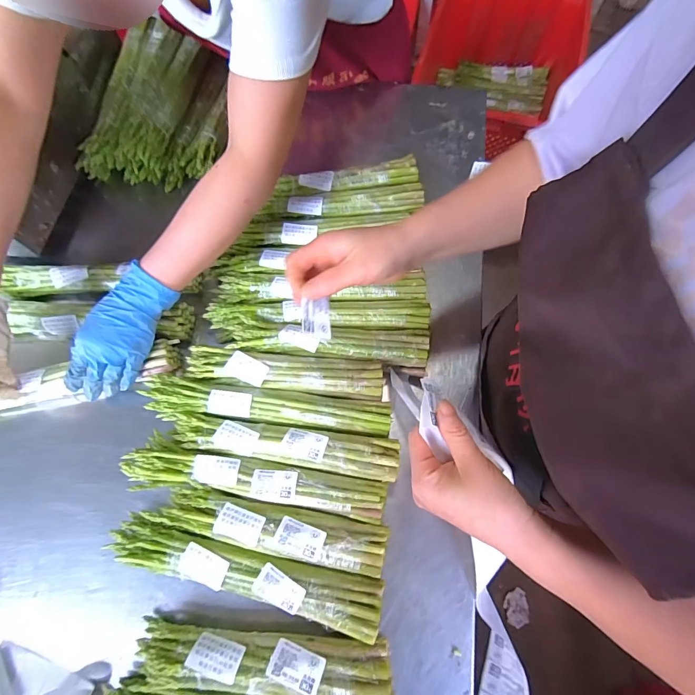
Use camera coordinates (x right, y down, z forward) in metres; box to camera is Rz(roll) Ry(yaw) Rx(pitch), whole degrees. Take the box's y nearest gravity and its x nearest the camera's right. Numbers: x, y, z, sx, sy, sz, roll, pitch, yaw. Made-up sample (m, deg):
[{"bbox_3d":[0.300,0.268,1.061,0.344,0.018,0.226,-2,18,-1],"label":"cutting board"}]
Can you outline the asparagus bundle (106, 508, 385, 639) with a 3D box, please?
[{"bbox_3d":[-0.109,0.238,0.392,0.289,0.052,0.054,13,71,6],"label":"asparagus bundle"}]

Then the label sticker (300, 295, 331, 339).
[{"bbox_3d":[-0.029,-0.027,0.338,0.030,0.006,0.034,8,68,-32],"label":"label sticker"}]

